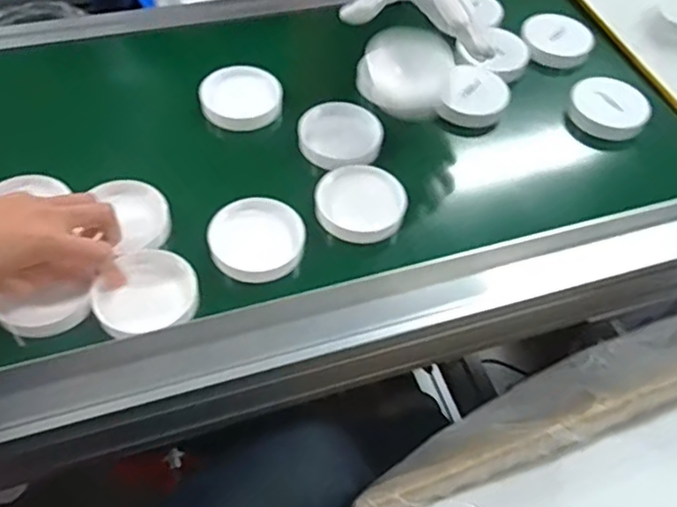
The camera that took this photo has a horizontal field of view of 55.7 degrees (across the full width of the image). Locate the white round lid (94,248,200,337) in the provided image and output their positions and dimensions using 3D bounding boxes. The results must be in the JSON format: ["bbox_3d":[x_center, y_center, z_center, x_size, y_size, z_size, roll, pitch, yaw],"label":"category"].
[{"bbox_3d":[-0.150,0.032,0.506,0.076,0.020,0.075,2,53,-3],"label":"white round lid"}]

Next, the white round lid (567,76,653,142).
[{"bbox_3d":[0.284,-0.153,0.673,0.079,0.012,0.085,22,55,11],"label":"white round lid"}]

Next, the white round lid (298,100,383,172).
[{"bbox_3d":[0.003,-0.115,0.623,0.080,0.020,0.083,2,53,-3],"label":"white round lid"}]

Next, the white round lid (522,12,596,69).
[{"bbox_3d":[0.251,-0.245,0.729,0.076,0.015,0.089,5,53,-1],"label":"white round lid"}]

